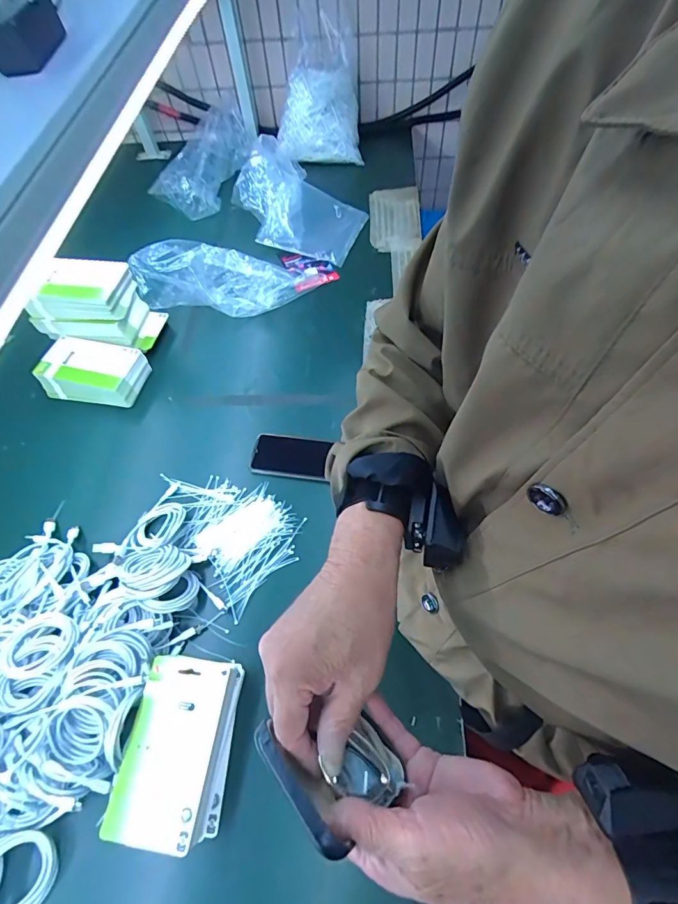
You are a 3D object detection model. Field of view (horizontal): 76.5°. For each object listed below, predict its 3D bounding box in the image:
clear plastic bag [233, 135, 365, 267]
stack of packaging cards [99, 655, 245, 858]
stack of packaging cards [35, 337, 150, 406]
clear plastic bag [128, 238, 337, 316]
[{"bbox_3d":[-0.111,-0.614,1.049,0.237,0.100,0.390,-39,64,-18],"label":"clear plastic bag"},{"bbox_3d":[-0.193,0.355,0.524,0.109,0.054,0.183,3,60,6],"label":"stack of packaging cards"},{"bbox_3d":[-0.478,-0.160,0.841,0.182,0.066,0.108,6,60,8],"label":"stack of packaging cards"},{"bbox_3d":[-0.217,-0.383,0.949,0.423,0.087,0.160,-5,58,-14],"label":"clear plastic bag"}]

